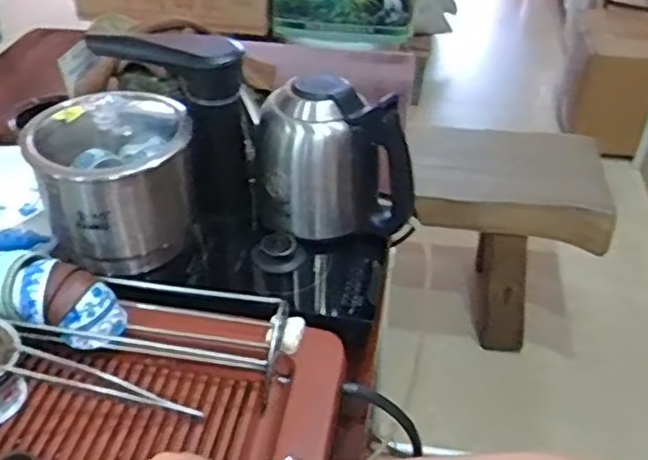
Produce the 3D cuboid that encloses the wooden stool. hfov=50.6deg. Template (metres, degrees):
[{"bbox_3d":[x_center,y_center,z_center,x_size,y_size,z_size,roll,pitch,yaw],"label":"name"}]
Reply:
[{"bbox_3d":[0.402,-0.009,1.674,0.439,0.402,0.383,4,40,4],"label":"wooden stool"}]

